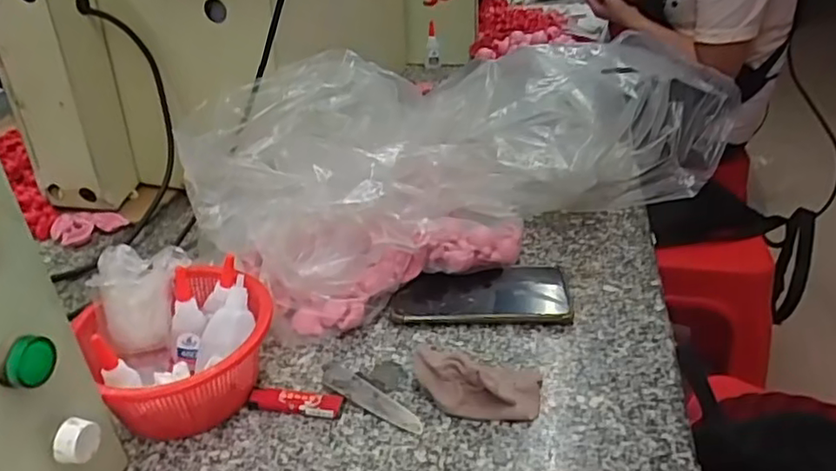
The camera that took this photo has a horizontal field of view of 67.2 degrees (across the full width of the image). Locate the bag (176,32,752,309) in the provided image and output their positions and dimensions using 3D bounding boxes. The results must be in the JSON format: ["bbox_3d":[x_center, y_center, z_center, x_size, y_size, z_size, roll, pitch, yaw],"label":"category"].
[{"bbox_3d":[0.065,-0.105,0.694,0.606,0.173,0.228,-18,34,-25],"label":"bag"}]

